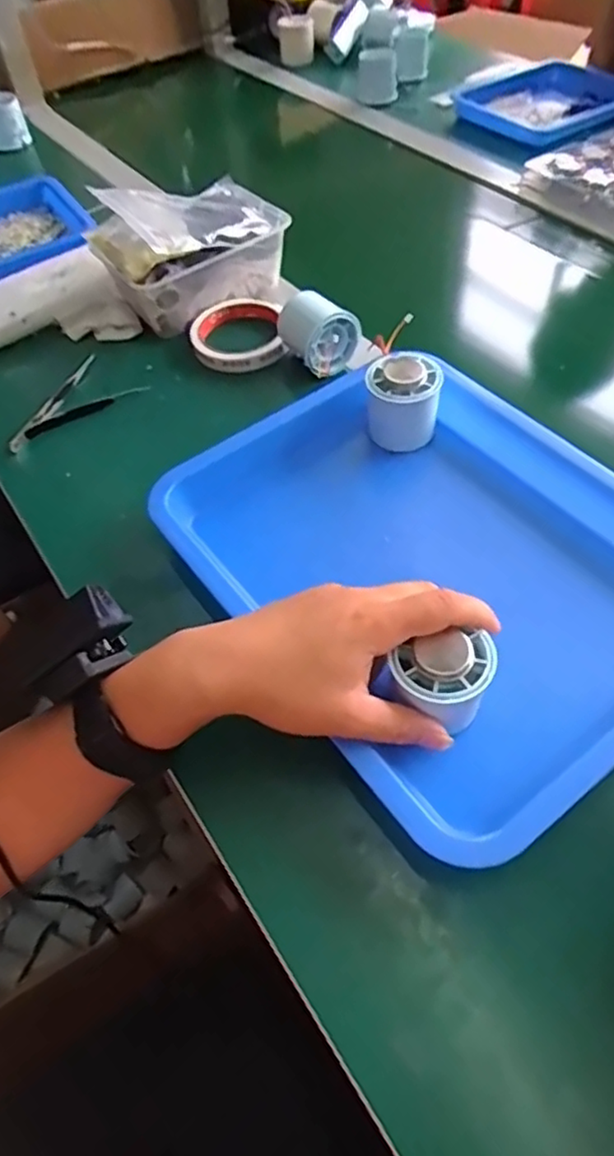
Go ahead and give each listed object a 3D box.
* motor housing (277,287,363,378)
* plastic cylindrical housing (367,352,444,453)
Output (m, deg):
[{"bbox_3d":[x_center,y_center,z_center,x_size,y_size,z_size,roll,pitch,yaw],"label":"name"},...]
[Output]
[{"bbox_3d":[0.013,-0.211,0.559,0.060,0.055,0.055,-23,54,-12],"label":"motor housing"},{"bbox_3d":[0.073,-0.135,0.497,0.051,0.056,0.055,-2,53,3],"label":"plastic cylindrical housing"}]

